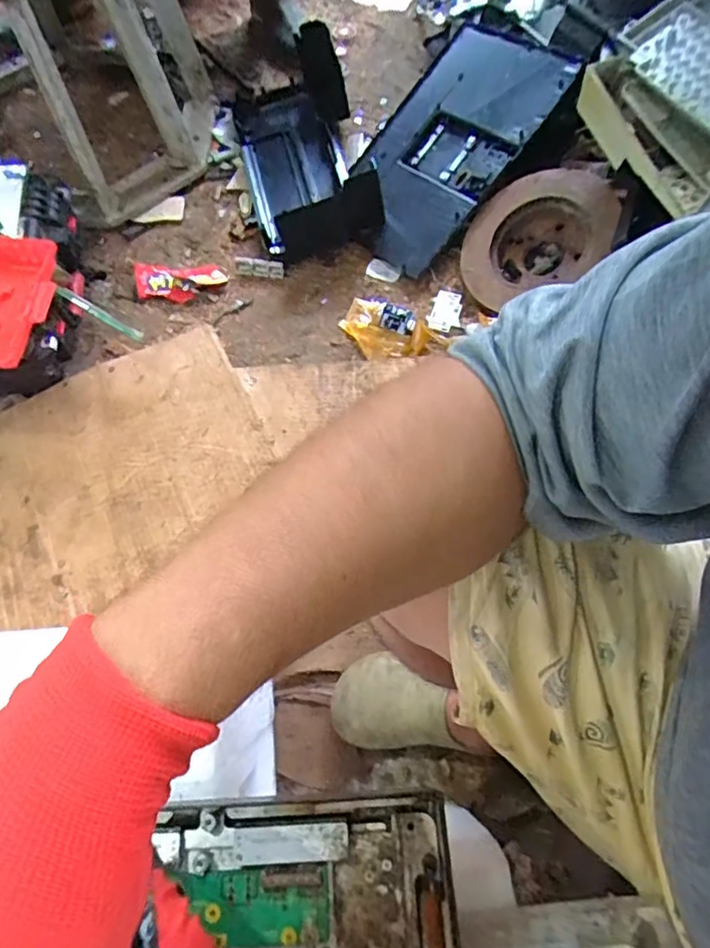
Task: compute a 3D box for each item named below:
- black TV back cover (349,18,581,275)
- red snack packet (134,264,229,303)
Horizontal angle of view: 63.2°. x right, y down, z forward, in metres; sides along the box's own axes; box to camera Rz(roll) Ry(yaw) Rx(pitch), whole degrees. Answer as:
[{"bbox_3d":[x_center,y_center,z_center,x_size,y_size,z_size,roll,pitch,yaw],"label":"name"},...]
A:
[{"bbox_3d":[0.167,-0.585,0.976,0.222,0.078,0.400,46,109,16],"label":"black TV back cover"},{"bbox_3d":[-0.305,-0.339,1.011,0.153,0.027,0.071,-3,68,0],"label":"red snack packet"}]

